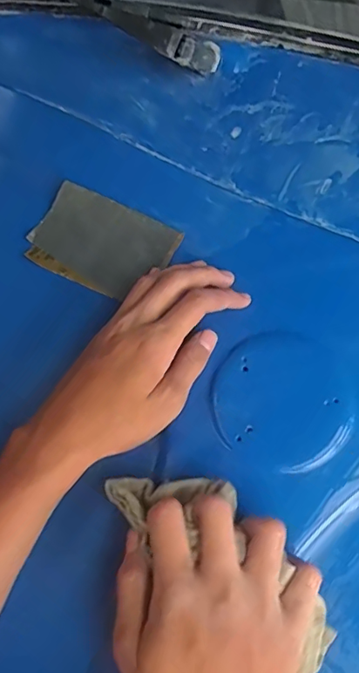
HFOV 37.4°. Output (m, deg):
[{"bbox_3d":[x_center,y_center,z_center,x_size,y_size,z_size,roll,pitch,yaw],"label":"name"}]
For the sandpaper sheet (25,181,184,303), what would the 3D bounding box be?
[{"bbox_3d":[-0.063,-0.073,0.413,0.114,0.011,0.070,28,93,19],"label":"sandpaper sheet"}]

